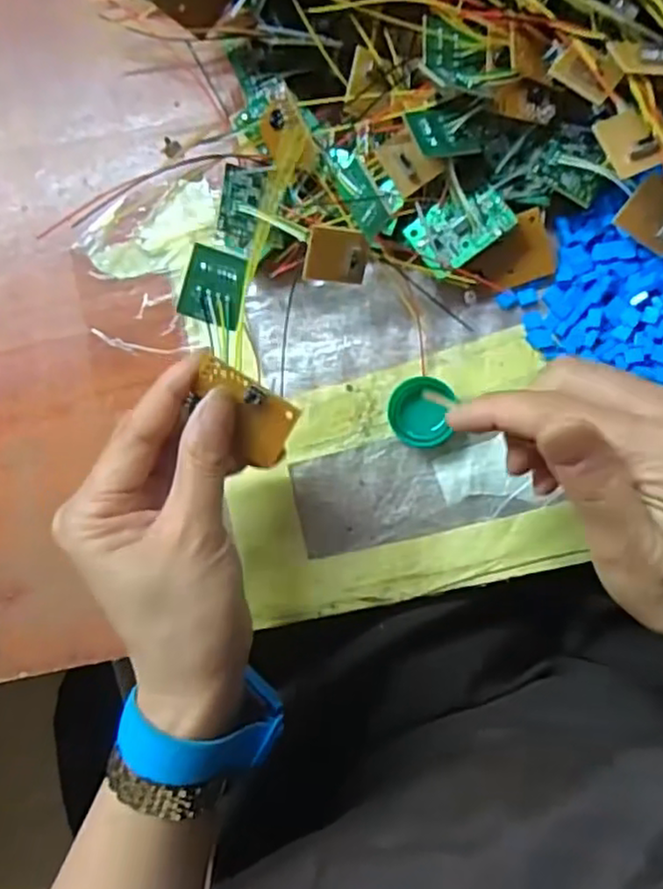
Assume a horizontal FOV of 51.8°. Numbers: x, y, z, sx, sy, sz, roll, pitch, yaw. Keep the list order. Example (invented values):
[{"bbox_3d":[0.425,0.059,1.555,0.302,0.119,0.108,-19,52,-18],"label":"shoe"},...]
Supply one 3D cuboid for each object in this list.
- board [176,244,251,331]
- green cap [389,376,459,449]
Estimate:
[{"bbox_3d":[-0.045,-0.061,0.265,0.023,0.004,0.028,15,99,-14],"label":"board"},{"bbox_3d":[0.042,-0.015,0.321,0.029,0.014,0.031,0,88,9],"label":"green cap"}]

